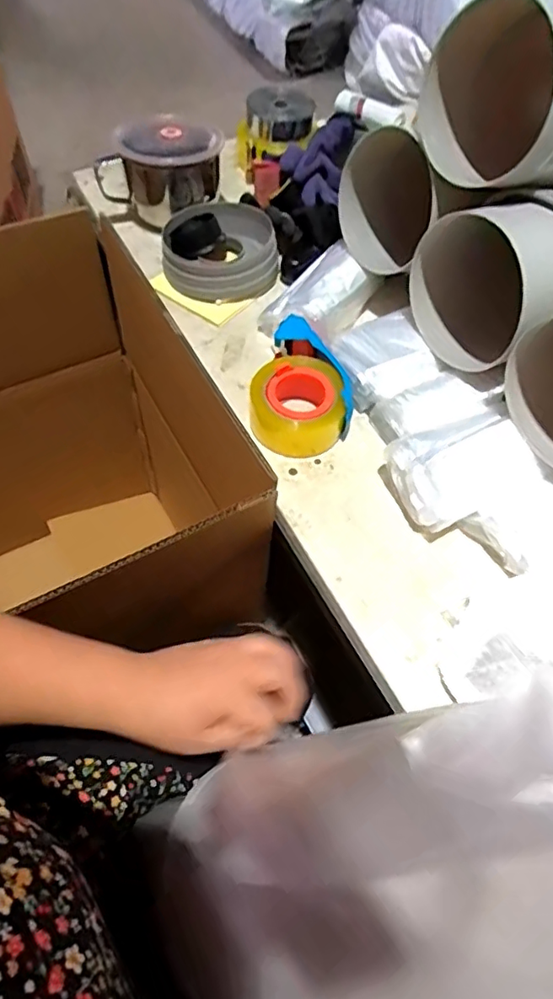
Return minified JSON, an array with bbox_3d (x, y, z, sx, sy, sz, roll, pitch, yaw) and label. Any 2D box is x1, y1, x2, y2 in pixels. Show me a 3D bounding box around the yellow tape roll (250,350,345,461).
[{"bbox_3d":[0.021,-0.107,0.639,0.100,0.055,0.106,2,59,-3],"label":"yellow tape roll"}]

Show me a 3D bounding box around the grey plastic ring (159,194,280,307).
[{"bbox_3d":[-0.078,-0.337,0.774,0.148,0.061,0.152,2,59,-3],"label":"grey plastic ring"}]

